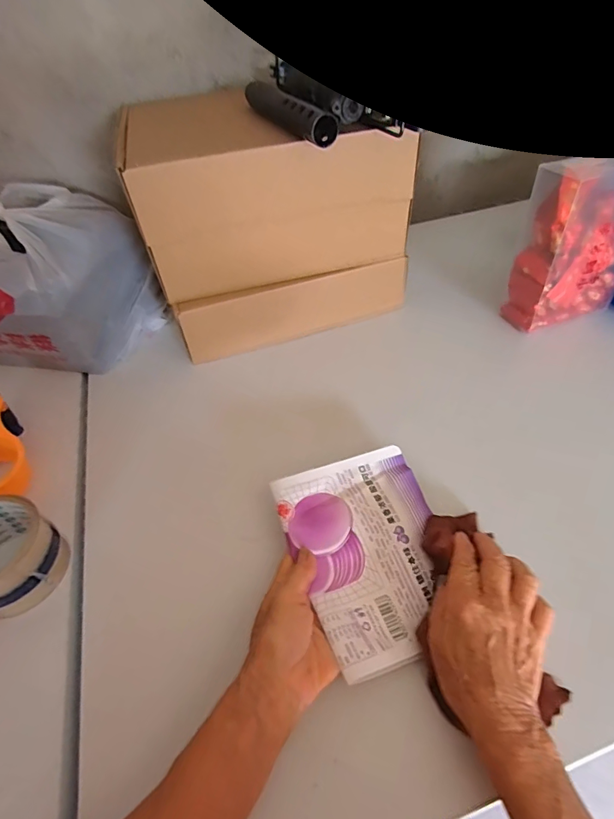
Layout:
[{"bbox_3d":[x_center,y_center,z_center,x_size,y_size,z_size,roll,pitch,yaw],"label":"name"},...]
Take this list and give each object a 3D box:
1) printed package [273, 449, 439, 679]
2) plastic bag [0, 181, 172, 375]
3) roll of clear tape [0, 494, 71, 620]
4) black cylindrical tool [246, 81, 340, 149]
[{"bbox_3d":[0.059,0.121,0.383,0.133,0.026,0.175,-17,49,-11],"label":"printed package"},{"bbox_3d":[-0.338,-0.162,0.576,0.195,0.195,0.206,17,52,19],"label":"plastic bag"},{"bbox_3d":[-0.272,0.135,0.393,0.085,0.065,0.083,-2,48,2],"label":"roll of clear tape"},{"bbox_3d":[-0.020,-0.327,0.472,0.033,0.035,0.168,-25,51,-17],"label":"black cylindrical tool"}]

